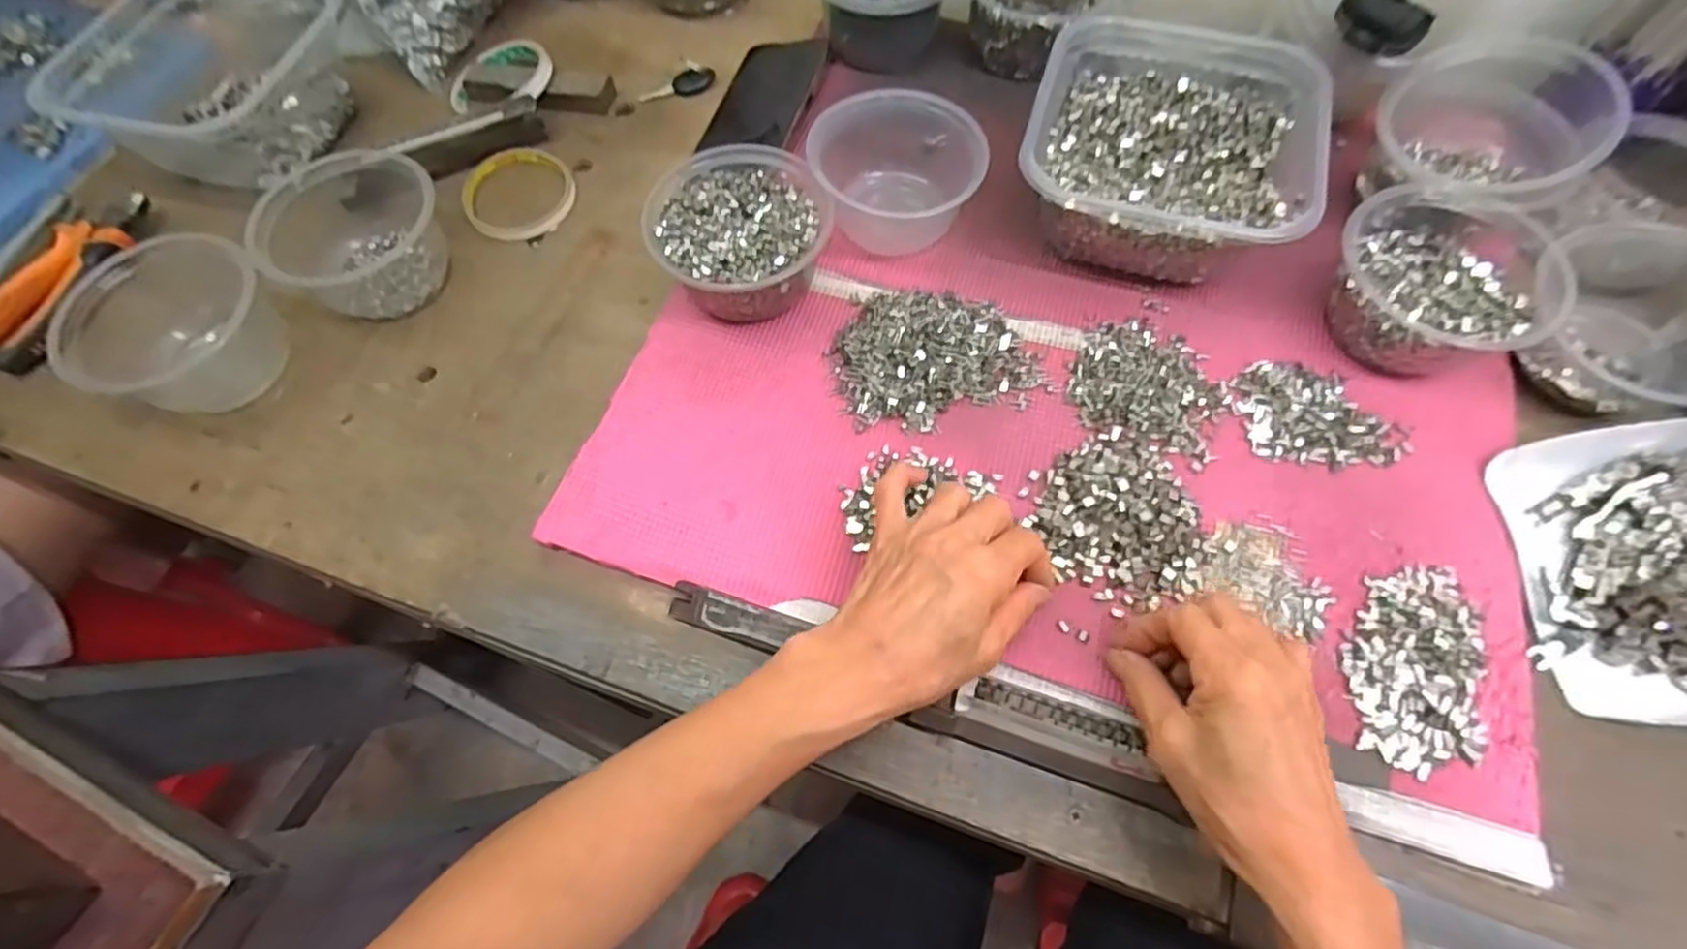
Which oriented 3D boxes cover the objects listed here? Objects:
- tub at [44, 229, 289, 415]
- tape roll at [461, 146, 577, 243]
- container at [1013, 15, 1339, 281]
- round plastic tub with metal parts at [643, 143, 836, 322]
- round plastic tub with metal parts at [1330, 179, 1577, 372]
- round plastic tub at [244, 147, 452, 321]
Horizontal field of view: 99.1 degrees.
[{"bbox_3d":[-0.422,-0.090,0.459,0.102,0.071,0.107,-1,65,2],"label":"tub"},{"bbox_3d":[-0.246,-0.214,0.546,0.082,0.012,0.088,-1,65,2],"label":"tape roll"},{"bbox_3d":[0.212,-0.215,0.480,0.169,0.076,0.176,16,67,10],"label":"container"},{"bbox_3d":[-0.066,-0.152,0.475,0.110,0.069,0.109,-1,65,2],"label":"round plastic tub with metal parts"},{"bbox_3d":[0.352,-0.114,0.433,0.113,0.061,0.107,-1,65,2],"label":"round plastic tub with metal parts"},{"bbox_3d":[-0.337,-0.167,0.493,0.120,0.066,0.110,-1,65,2],"label":"round plastic tub"}]

